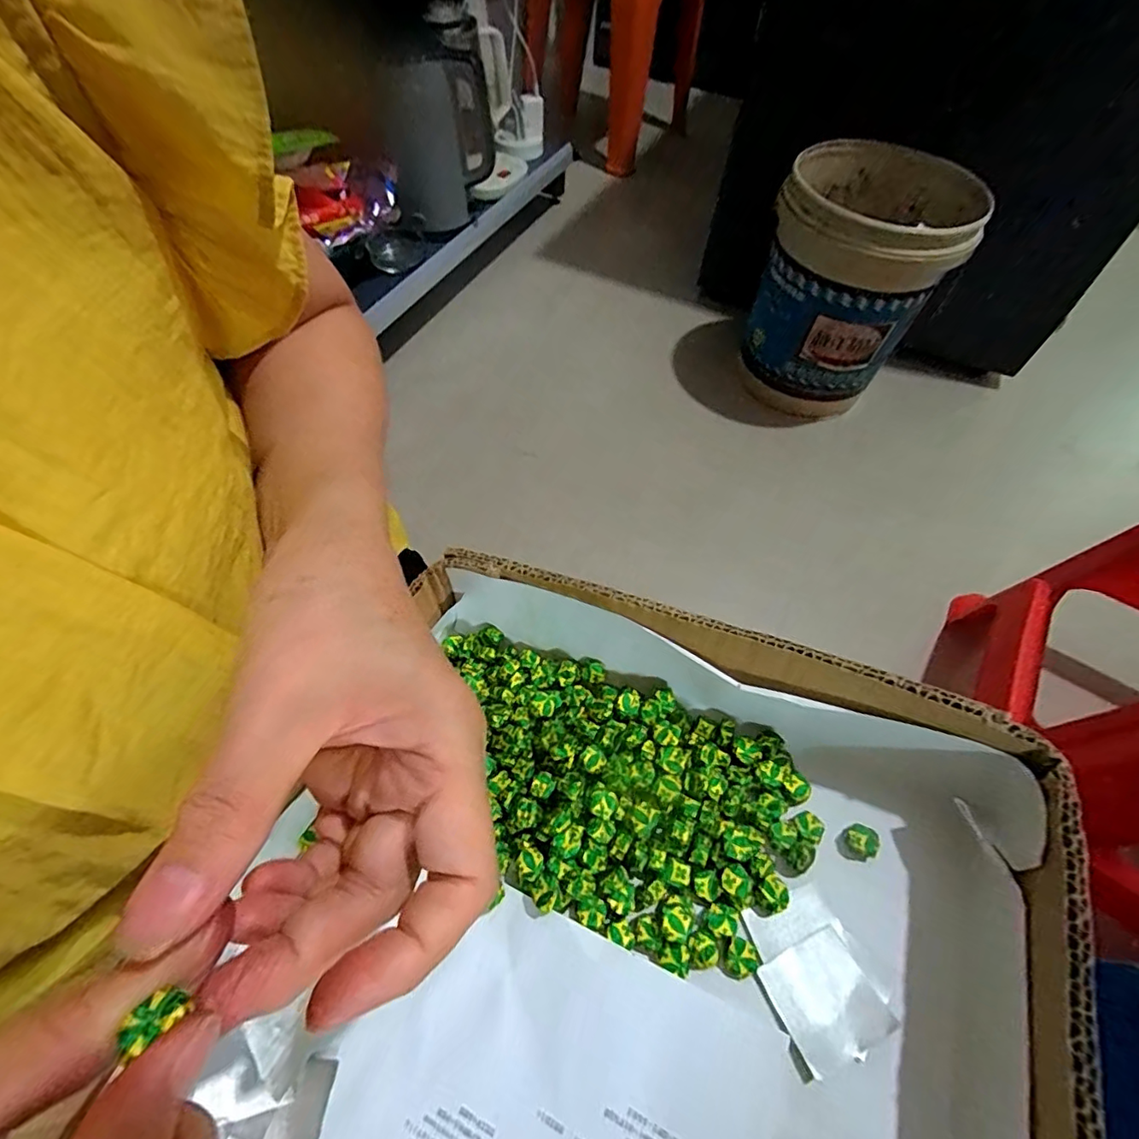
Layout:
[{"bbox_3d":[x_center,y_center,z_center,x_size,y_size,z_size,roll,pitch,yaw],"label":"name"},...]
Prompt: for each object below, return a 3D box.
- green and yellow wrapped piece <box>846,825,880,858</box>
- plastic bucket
[{"bbox_3d":[0.125,0.117,0.228,0.012,0.008,0.011,26,60,13],"label":"green and yellow wrapped piece"},{"bbox_3d":[0.431,-0.442,0.862,0.253,0.342,0.231,1,58,-2],"label":"plastic bucket"}]

